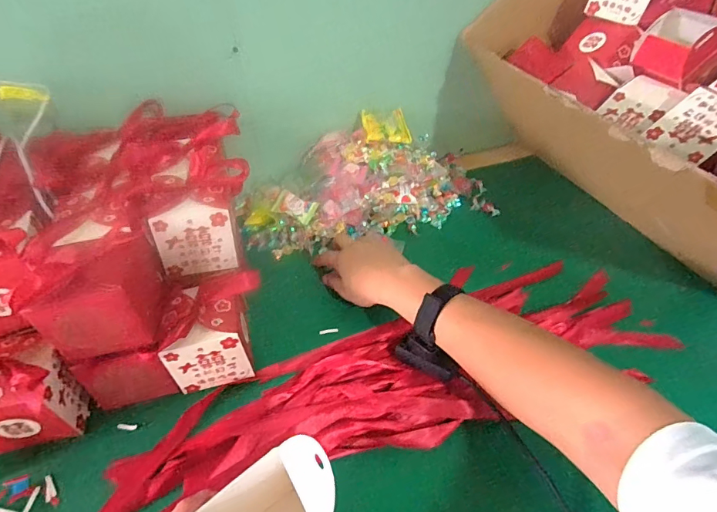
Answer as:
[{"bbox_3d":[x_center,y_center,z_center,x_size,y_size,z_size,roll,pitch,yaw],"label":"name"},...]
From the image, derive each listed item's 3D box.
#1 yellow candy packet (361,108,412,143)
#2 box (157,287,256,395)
[{"bbox_3d":[0.046,-0.209,0.694,0.073,0.013,0.053,-7,80,-13],"label":"yellow candy packet"},{"bbox_3d":[-0.167,0.089,0.483,0.086,0.088,0.075,-12,45,-10],"label":"box"}]

